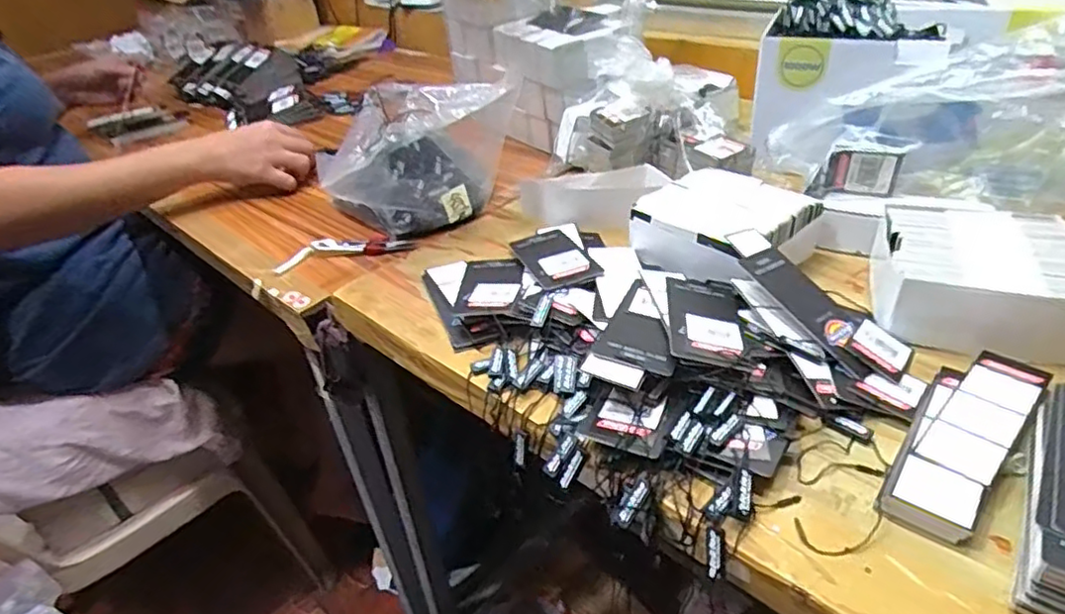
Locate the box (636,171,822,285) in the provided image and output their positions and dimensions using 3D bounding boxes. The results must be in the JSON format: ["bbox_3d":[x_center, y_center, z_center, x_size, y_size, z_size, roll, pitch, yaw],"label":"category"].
[{"bbox_3d":[0.155,-0.064,0.526,0.117,0.043,0.135,25,46,37],"label":"box"}]

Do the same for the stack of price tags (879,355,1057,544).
[{"bbox_3d":[0.240,0.068,0.362,0.047,0.019,0.155,26,46,38],"label":"stack of price tags"}]

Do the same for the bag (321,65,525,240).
[{"bbox_3d":[-0.109,-0.133,0.599,0.157,0.128,0.102,-21,37,-20],"label":"bag"}]

